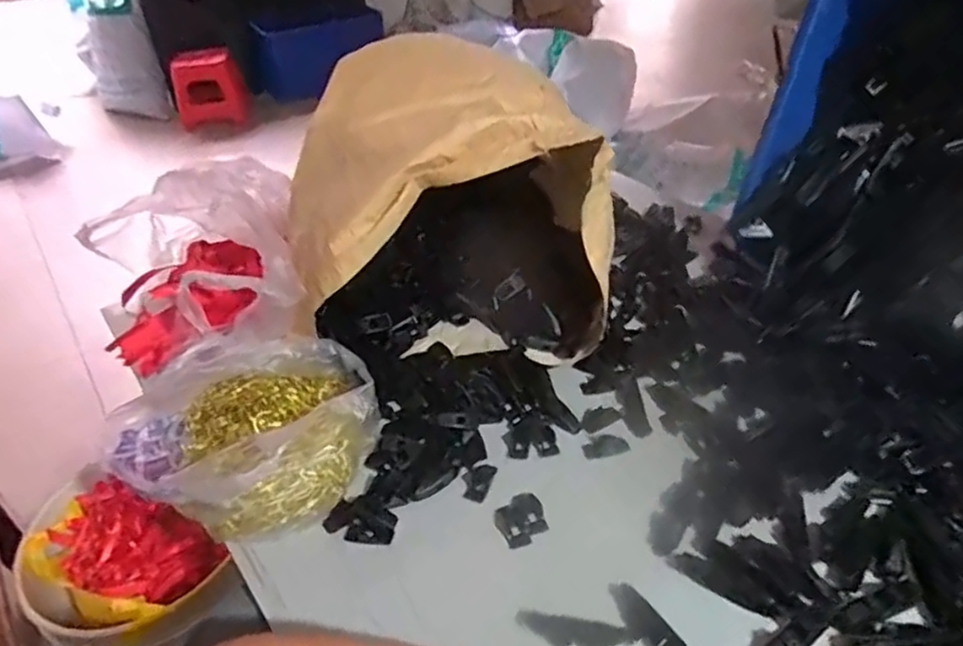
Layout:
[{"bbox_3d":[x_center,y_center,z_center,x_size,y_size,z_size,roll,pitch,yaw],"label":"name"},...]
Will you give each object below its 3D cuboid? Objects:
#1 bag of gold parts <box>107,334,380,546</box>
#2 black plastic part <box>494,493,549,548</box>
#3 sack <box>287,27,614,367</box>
[{"bbox_3d":[-0.221,0.094,0.621,0.210,0.093,0.197,21,44,28],"label":"bag of gold parts"},{"bbox_3d":[0.036,0.176,0.590,0.046,0.005,0.045,-21,41,-21],"label":"black plastic part"},{"bbox_3d":[-0.051,-0.142,0.776,0.334,0.257,0.359,-8,38,-5],"label":"sack"}]

